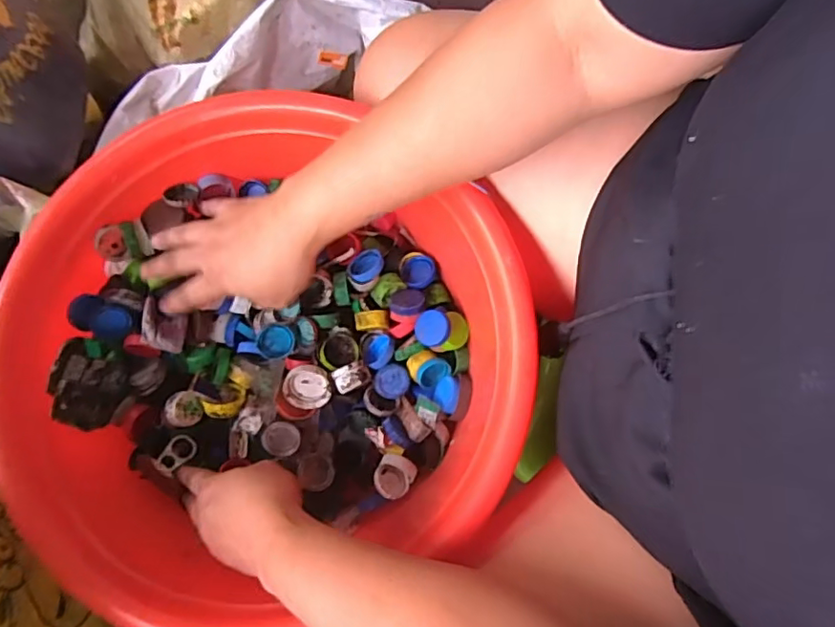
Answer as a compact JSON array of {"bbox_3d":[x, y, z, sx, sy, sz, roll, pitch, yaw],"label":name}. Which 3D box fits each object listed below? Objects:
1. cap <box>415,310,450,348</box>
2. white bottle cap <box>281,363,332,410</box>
[{"bbox_3d":[0.015,0.013,0.482,0.031,0.012,0.031,-1,87,24],"label":"cap"},{"bbox_3d":[-0.095,0.064,0.489,0.040,0.013,0.039,1,108,3],"label":"white bottle cap"}]

